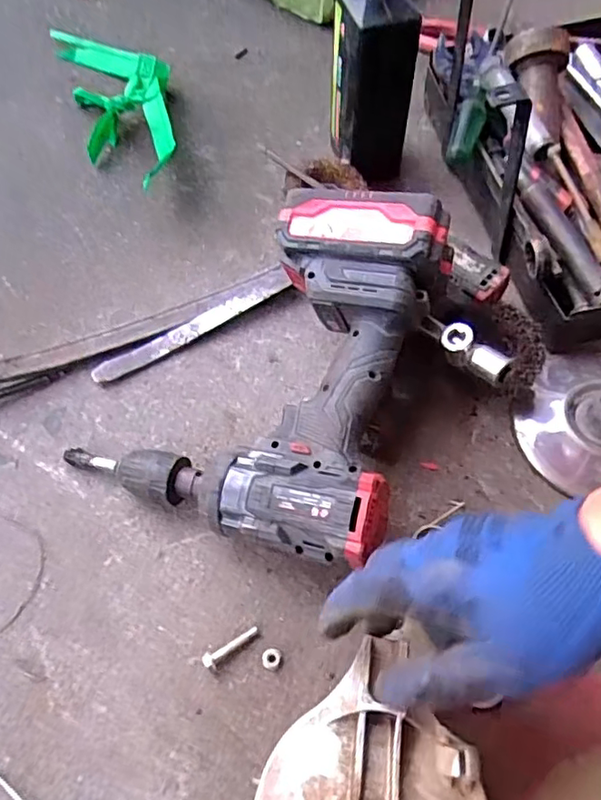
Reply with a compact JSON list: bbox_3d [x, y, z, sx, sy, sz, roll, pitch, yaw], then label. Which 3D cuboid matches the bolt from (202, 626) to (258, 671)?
[{"bbox_3d":[-0.045,0.162,0.383,0.040,0.009,0.010,-29,66,-17],"label":"bolt"}]

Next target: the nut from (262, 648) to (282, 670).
[{"bbox_3d":[-0.018,0.169,0.382,0.012,0.004,0.013,14,62,6],"label":"nut"}]

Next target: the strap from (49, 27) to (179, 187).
[{"bbox_3d":[-0.189,-0.326,0.627,0.108,0.040,0.290,-18,63,-11],"label":"strap"}]

